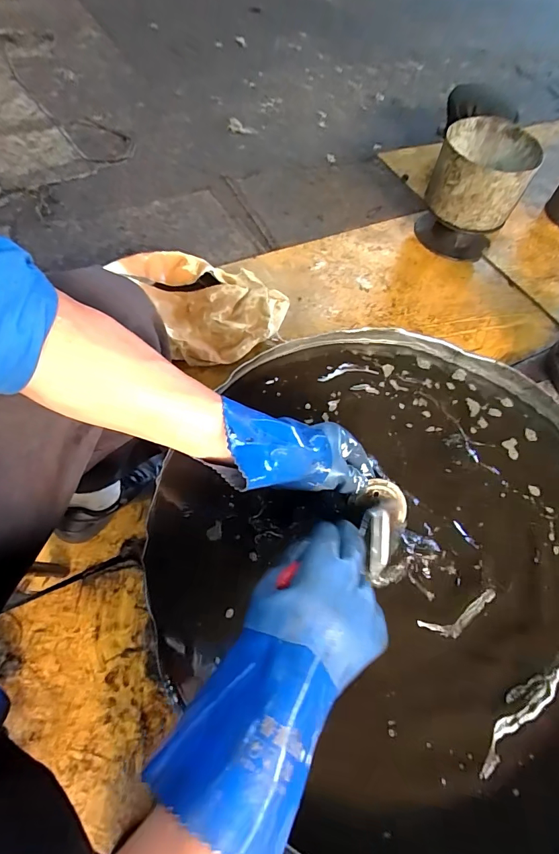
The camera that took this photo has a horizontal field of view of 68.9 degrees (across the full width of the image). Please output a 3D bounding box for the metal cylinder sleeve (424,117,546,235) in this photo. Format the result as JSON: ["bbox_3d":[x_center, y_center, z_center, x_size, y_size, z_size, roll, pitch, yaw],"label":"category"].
[{"bbox_3d":[0.627,-0.784,1.288,0.282,0.203,0.280,27,61,8],"label":"metal cylinder sleeve"}]

